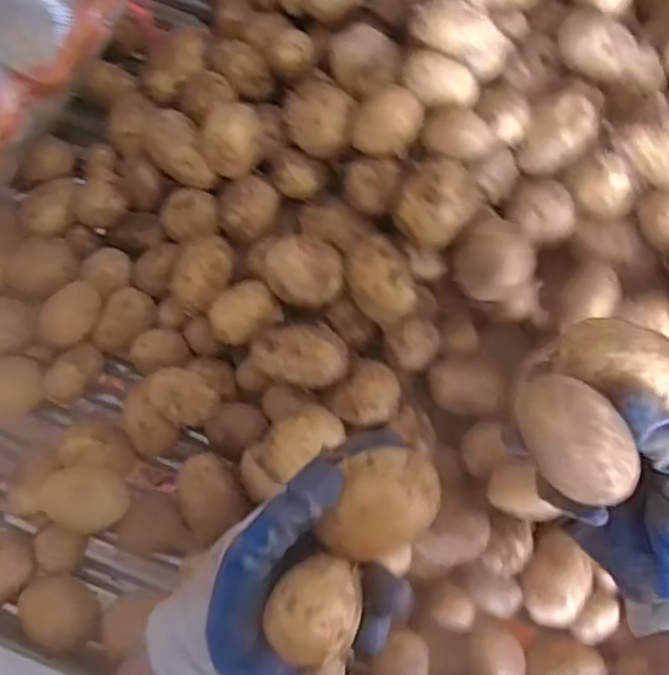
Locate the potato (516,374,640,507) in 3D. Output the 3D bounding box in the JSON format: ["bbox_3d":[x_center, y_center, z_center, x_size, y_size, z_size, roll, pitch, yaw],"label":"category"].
[{"bbox_3d":[0.127,0.049,0.346,0.045,0.035,0.068,-25,92,29],"label":"potato"}]

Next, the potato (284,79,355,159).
[{"bbox_3d":[-0.013,-0.186,0.553,0.054,0.038,0.061,-7,70,-2],"label":"potato"}]

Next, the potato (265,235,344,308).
[{"bbox_3d":[-0.024,-0.058,0.538,0.060,0.043,0.052,-21,71,-6],"label":"potato"}]

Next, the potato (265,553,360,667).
[{"bbox_3d":[-0.009,0.134,0.325,0.039,0.032,0.050,12,71,5],"label":"potato"}]

